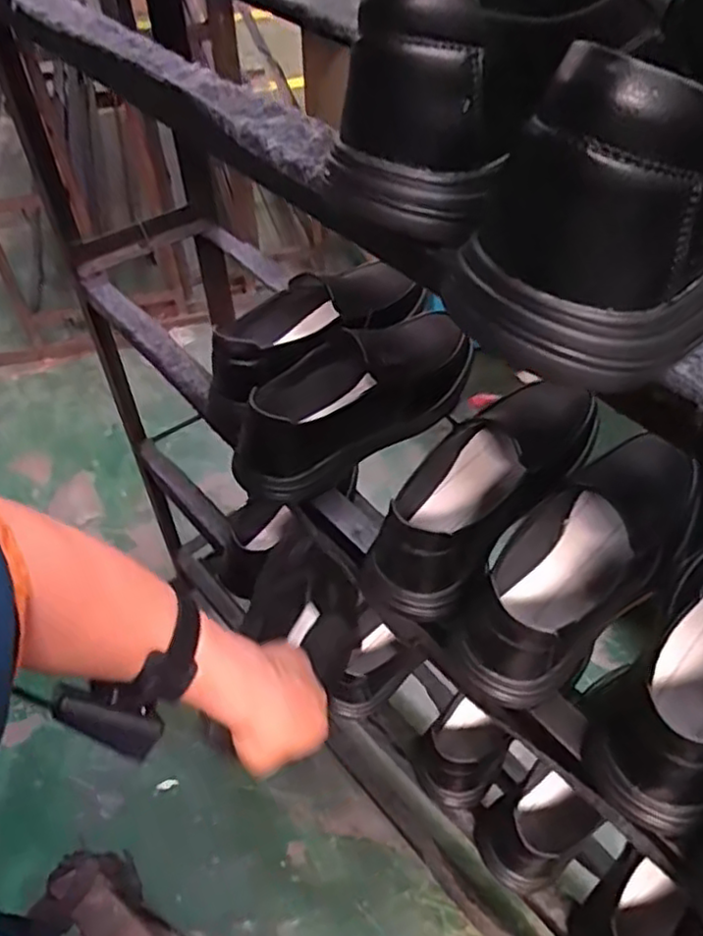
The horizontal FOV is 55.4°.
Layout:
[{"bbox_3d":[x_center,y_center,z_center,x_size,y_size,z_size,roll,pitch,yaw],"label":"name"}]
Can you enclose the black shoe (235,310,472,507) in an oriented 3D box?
[{"bbox_3d":[0.007,-0.069,0.606,0.254,0.080,0.099,-29,55,-23],"label":"black shoe"}]

